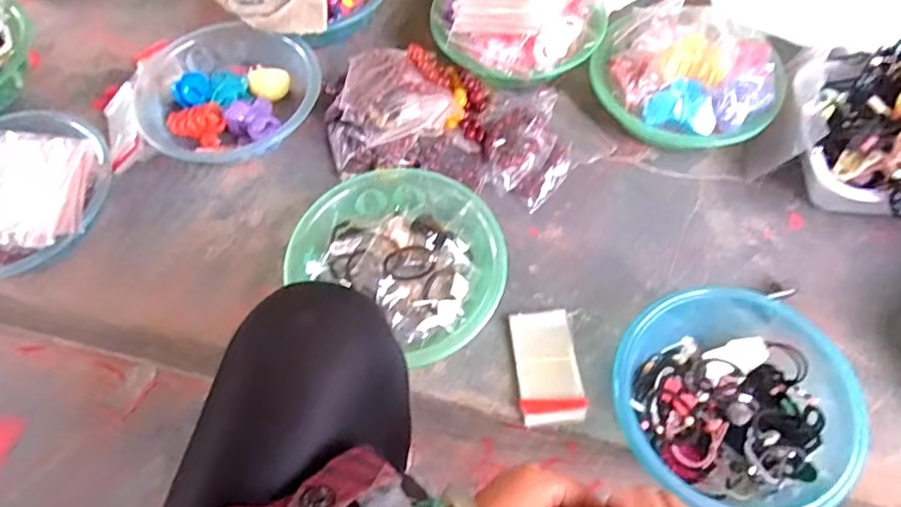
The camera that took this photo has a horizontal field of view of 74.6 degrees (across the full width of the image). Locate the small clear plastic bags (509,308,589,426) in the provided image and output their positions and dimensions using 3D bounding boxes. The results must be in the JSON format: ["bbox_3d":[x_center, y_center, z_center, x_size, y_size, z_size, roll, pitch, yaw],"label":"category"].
[{"bbox_3d":[0.105,0.125,0.656,0.068,0.019,0.120,-7,62,-2],"label":"small clear plastic bags"}]

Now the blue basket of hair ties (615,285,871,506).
[{"bbox_3d":[0.278,0.144,0.599,0.219,0.084,0.206,-1,62,1],"label":"blue basket of hair ties"}]

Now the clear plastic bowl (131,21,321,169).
[{"bbox_3d":[-0.303,-0.213,0.806,0.252,0.086,0.216,2,62,3],"label":"clear plastic bowl"}]

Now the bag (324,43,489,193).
[{"bbox_3d":[-0.058,-0.183,0.760,0.213,0.092,0.186,-2,62,1],"label":"bag"}]

